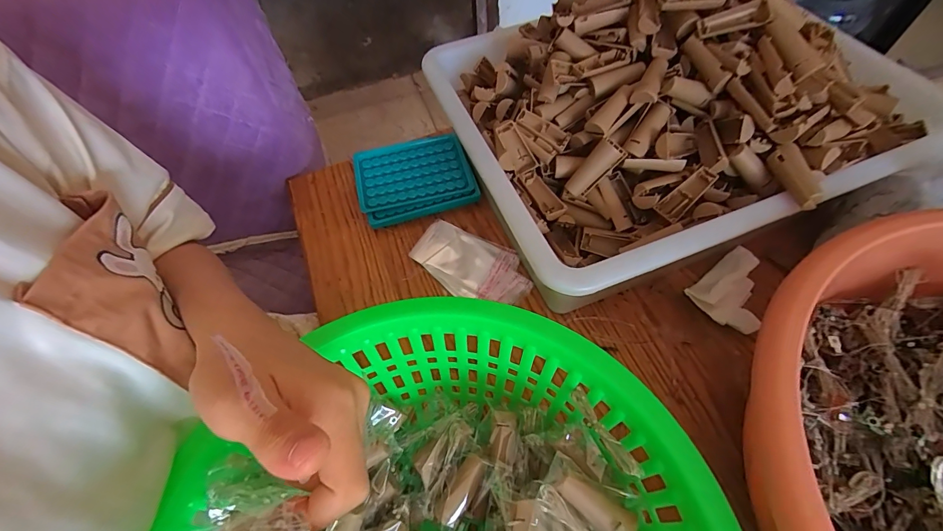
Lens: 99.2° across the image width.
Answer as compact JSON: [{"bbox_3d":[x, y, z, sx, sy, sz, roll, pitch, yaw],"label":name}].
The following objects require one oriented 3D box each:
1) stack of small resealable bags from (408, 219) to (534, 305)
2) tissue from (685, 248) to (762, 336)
[{"bbox_3d":[0.000,-0.001,0.431,0.128,0.009,0.069,26,64,17],"label":"stack of small resealable bags"},{"bbox_3d":[0.252,0.025,0.377,0.067,0.030,0.063,-32,63,-15],"label":"tissue"}]

